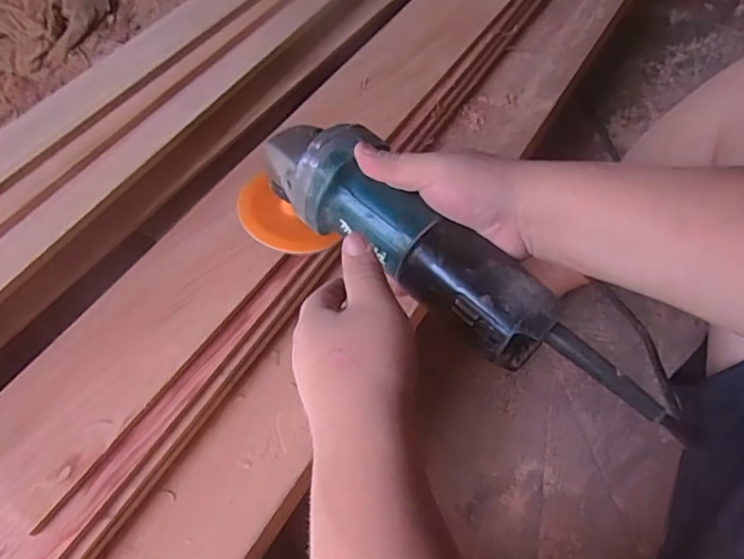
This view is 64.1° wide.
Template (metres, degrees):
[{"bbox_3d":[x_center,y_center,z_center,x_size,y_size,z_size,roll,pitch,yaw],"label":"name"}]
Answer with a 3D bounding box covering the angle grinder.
[{"bbox_3d":[0.010,-0.038,0.429,0.260,0.091,0.079,31,68,23],"label":"angle grinder"}]

